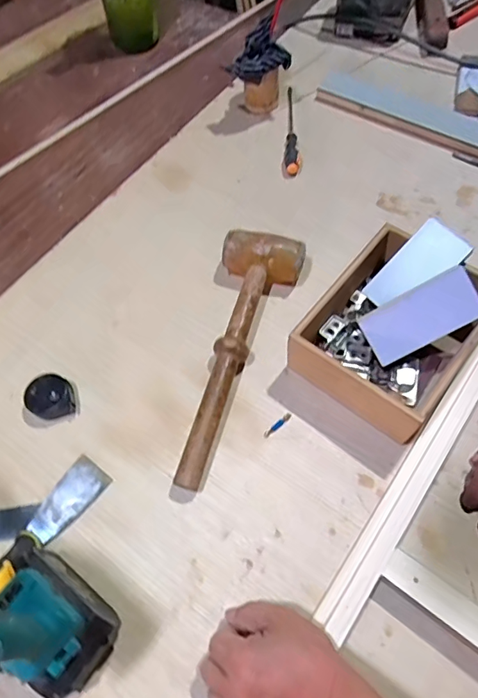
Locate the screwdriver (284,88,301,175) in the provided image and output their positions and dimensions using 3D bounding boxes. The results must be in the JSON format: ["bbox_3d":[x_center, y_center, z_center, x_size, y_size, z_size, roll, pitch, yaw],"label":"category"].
[{"bbox_3d":[0.088,-0.388,0.797,0.024,0.021,0.219,-2,63,3],"label":"screwdriver"}]

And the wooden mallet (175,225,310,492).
[{"bbox_3d":[-0.004,-0.001,0.584,0.108,0.059,0.359,13,65,10],"label":"wooden mallet"}]

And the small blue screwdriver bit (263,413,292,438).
[{"bbox_3d":[0.048,0.093,0.560,0.043,0.004,0.008,-37,67,-14],"label":"small blue screwdriver bit"}]

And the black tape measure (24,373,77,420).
[{"bbox_3d":[-0.240,0.062,0.585,0.055,0.027,0.057,-1,63,3],"label":"black tape measure"}]

